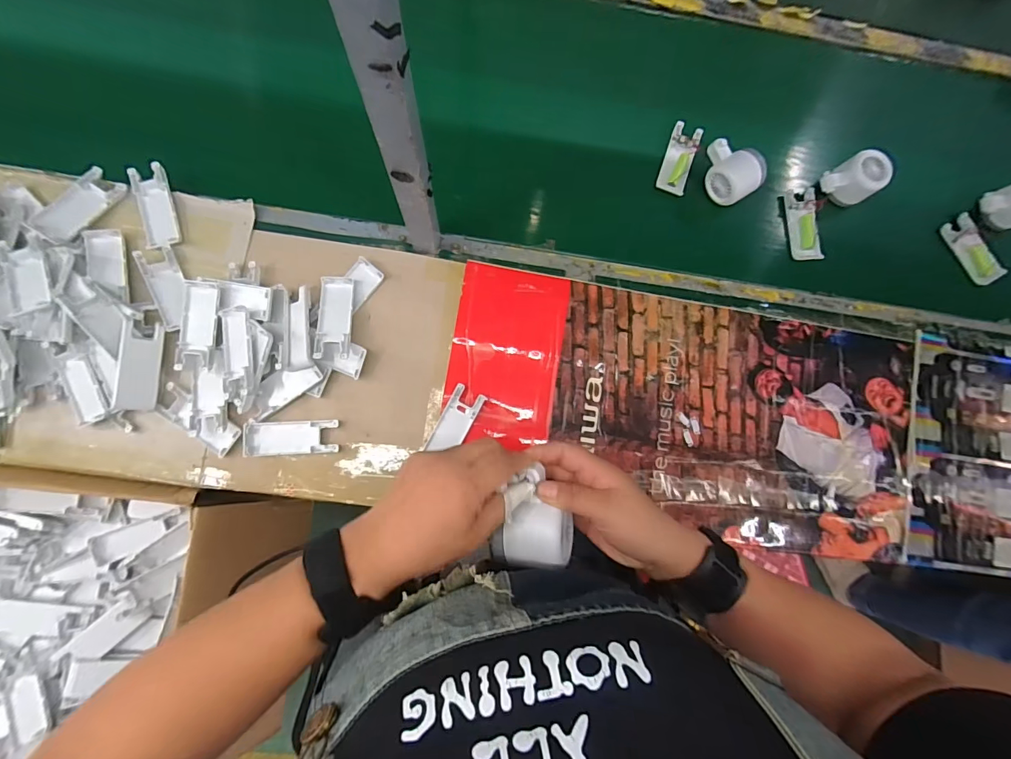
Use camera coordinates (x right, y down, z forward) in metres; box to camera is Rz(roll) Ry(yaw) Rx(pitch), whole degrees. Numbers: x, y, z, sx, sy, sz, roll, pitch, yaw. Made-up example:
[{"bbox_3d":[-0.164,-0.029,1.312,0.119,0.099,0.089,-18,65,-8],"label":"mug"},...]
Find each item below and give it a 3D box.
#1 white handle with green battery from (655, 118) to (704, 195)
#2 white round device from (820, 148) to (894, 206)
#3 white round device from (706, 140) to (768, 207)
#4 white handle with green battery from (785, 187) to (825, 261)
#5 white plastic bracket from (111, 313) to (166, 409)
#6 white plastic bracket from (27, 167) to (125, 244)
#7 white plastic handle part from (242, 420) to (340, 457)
[{"bbox_3d":[0.247,-0.312,0.617,0.038,0.018,0.101,19,83,-3],"label":"white handle with green battery"},{"bbox_3d":[0.479,-0.276,0.601,0.065,0.049,0.064,-29,88,-7],"label":"white round device"},{"bbox_3d":[0.307,-0.286,0.601,0.059,0.047,0.083,-35,88,-7],"label":"white round device"},{"bbox_3d":[0.422,-0.219,0.620,0.034,0.023,0.104,-6,85,-5],"label":"white handle with green battery"},{"bbox_3d":[-0.422,-0.016,0.506,0.039,0.015,0.101,10,83,-43],"label":"white plastic bracket"},{"bbox_3d":[-0.509,-0.206,0.522,0.040,0.017,0.103,36,60,-26],"label":"white plastic bracket"},{"bbox_3d":[-0.254,0.070,0.521,0.102,0.018,0.040,-1,85,-5],"label":"white plastic handle part"}]

